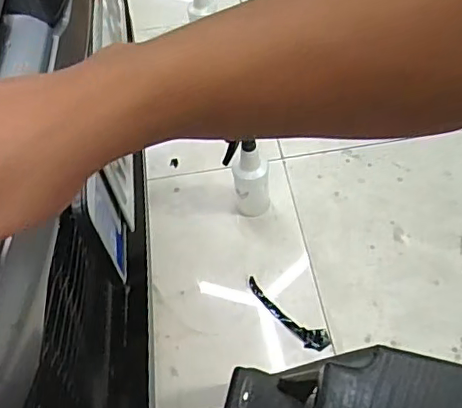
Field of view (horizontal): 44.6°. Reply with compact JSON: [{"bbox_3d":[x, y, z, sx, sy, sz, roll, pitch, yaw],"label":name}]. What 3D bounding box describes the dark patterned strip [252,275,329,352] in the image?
[{"bbox_3d":[0.118,0.242,1.239,0.225,0.015,0.052,35,64,22],"label":"dark patterned strip"}]

